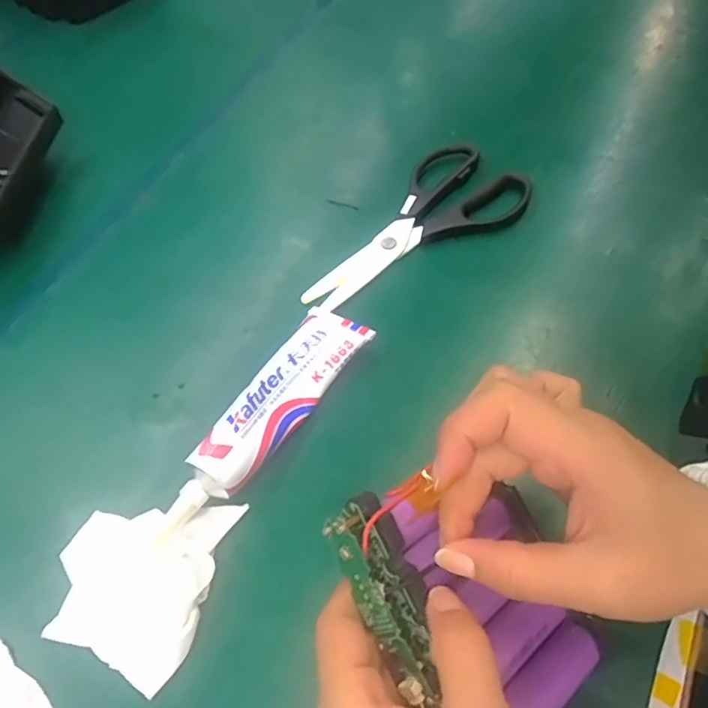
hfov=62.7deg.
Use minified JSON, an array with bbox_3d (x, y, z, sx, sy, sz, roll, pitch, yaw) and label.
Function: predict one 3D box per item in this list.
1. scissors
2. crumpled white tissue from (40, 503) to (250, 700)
[{"bbox_3d":[0.050,-0.086,0.420,0.084,0.012,0.184,33,65,22],"label":"scissors"},{"bbox_3d":[-0.113,0.113,0.301,0.080,0.016,0.090,11,59,11],"label":"crumpled white tissue"}]

